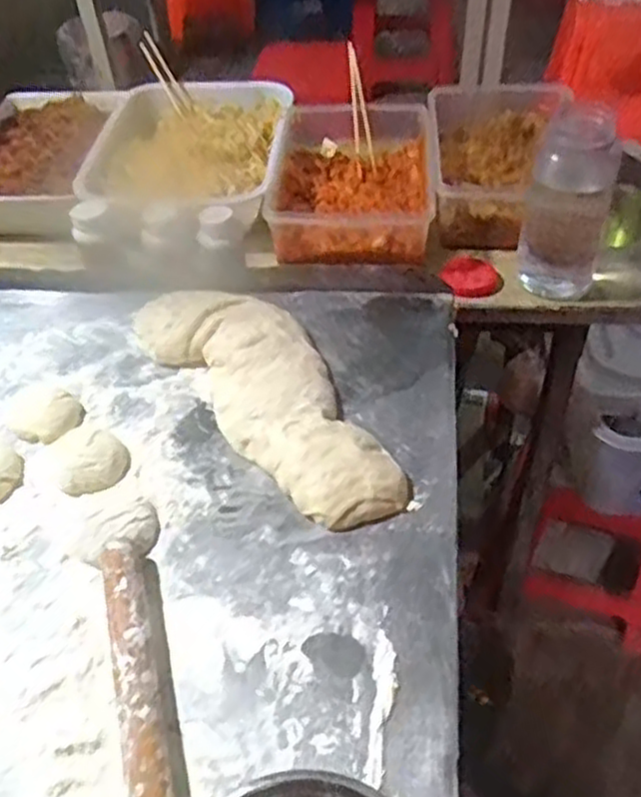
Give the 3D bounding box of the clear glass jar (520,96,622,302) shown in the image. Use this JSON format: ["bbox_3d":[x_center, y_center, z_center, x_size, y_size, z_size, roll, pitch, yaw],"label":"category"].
[{"bbox_3d":[0.270,-0.207,0.838,0.082,0.213,0.079,-2,48,2],"label":"clear glass jar"}]

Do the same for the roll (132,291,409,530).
[{"bbox_3d":[-0.044,-0.014,0.740,0.127,0.045,0.335,-32,53,-23],"label":"roll"}]

